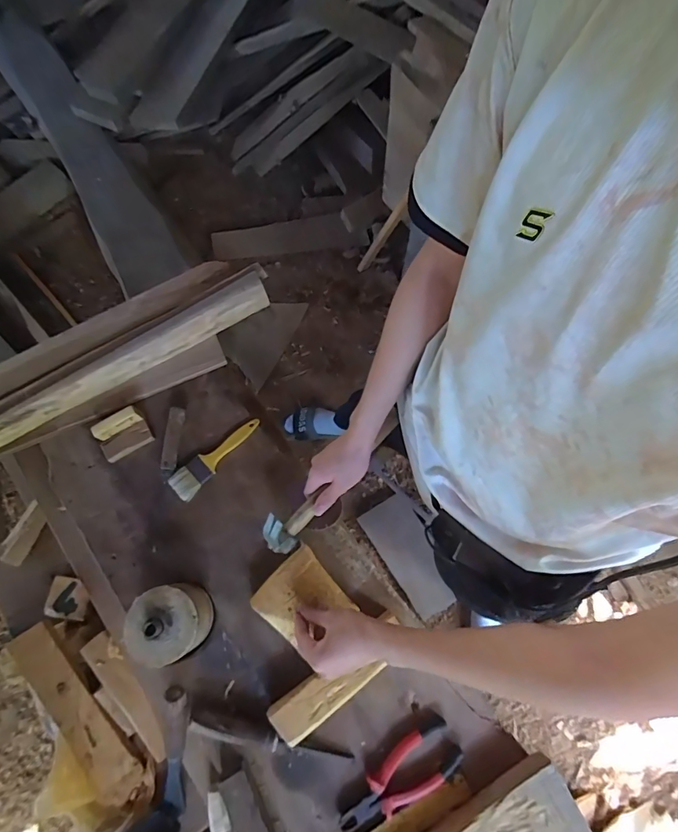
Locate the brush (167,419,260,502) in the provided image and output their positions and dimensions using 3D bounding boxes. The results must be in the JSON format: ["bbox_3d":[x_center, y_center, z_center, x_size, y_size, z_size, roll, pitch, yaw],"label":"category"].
[{"bbox_3d":[-0.213,0.064,0.721,0.048,0.012,0.176,40,75,14],"label":"brush"}]

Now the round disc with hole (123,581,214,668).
[{"bbox_3d":[-0.247,0.297,0.608,0.106,0.095,0.101,-24,71,-7],"label":"round disc with hole"}]

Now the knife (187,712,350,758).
[{"bbox_3d":[-0.097,0.458,0.593,0.225,0.036,0.025,13,71,6],"label":"knife"}]

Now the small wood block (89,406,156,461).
[{"bbox_3d":[-0.369,0.030,0.713,0.088,0.045,0.059,-30,72,-10],"label":"small wood block"}]

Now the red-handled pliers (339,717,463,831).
[{"bbox_3d":[0.083,0.506,0.583,0.186,0.013,0.067,-32,73,-10],"label":"red-handled pliers"}]

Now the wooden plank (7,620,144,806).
[{"bbox_3d":[-0.410,0.465,0.659,0.063,0.020,0.299,-34,89,-11],"label":"wooden plank"}]

